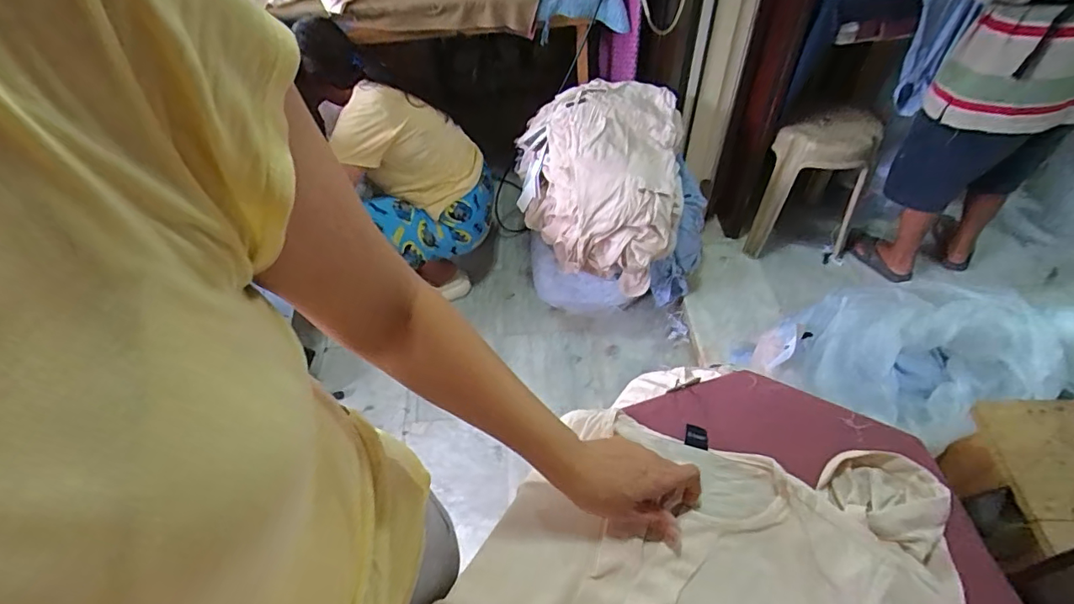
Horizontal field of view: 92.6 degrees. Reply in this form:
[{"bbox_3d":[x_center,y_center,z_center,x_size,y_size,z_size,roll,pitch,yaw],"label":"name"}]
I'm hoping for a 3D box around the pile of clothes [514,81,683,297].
[{"bbox_3d":[0.167,-0.365,1.502,0.466,0.358,0.517,0,50,3],"label":"pile of clothes"}]

